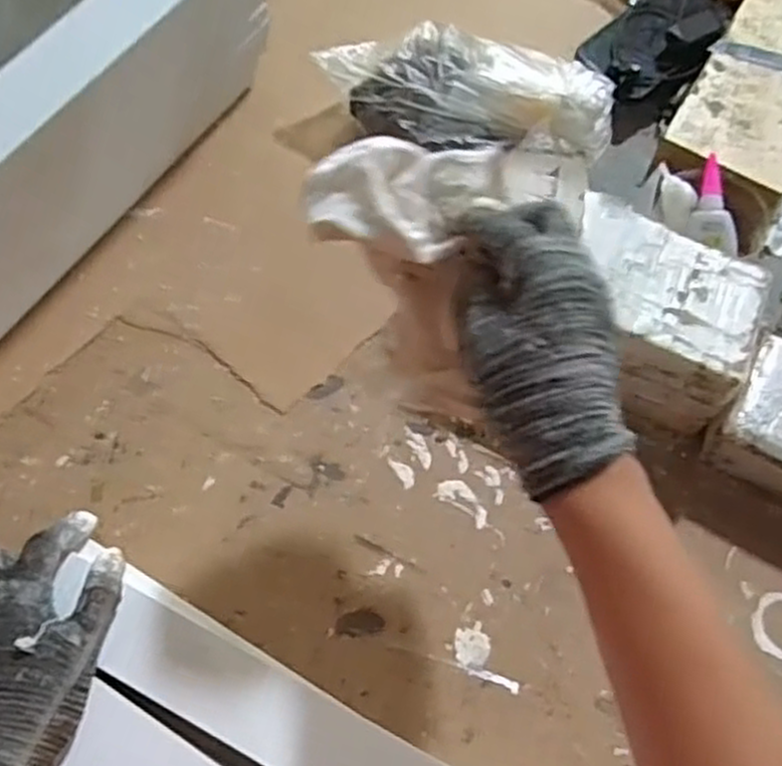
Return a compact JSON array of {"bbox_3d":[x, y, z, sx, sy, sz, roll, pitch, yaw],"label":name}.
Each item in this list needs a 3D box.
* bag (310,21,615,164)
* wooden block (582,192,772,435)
[{"bbox_3d":[0.069,-0.248,0.677,0.244,0.050,0.107,10,64,1],"label":"bag"},{"bbox_3d":[0.195,-0.047,0.601,0.140,0.099,0.115,19,64,6],"label":"wooden block"}]

